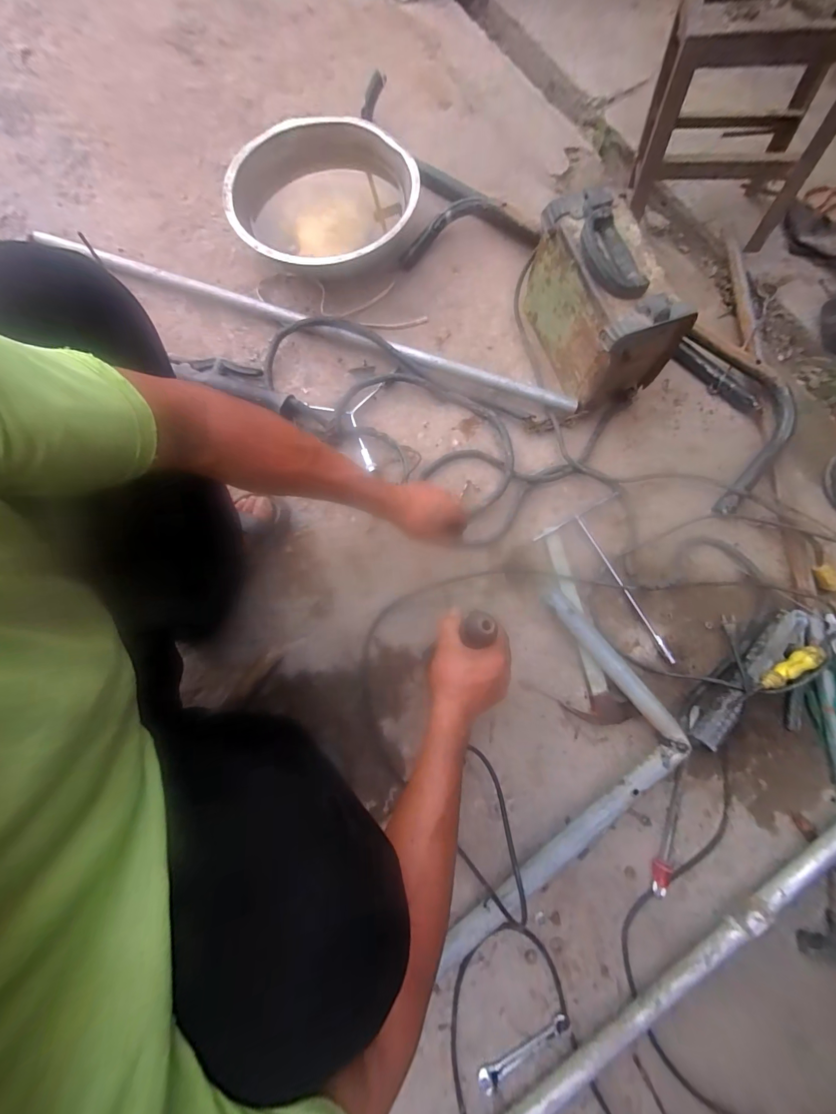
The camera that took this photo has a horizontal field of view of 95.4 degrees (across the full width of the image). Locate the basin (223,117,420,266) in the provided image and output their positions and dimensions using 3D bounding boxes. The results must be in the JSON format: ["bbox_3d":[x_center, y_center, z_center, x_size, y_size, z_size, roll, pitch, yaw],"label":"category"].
[{"bbox_3d":[-0.192,-0.730,0.798,0.356,0.106,0.375,0,78,1],"label":"basin"}]

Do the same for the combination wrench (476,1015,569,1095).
[{"bbox_3d":[0.145,0.680,0.523,0.143,0.009,0.028,-30,79,-6],"label":"combination wrench"}]

